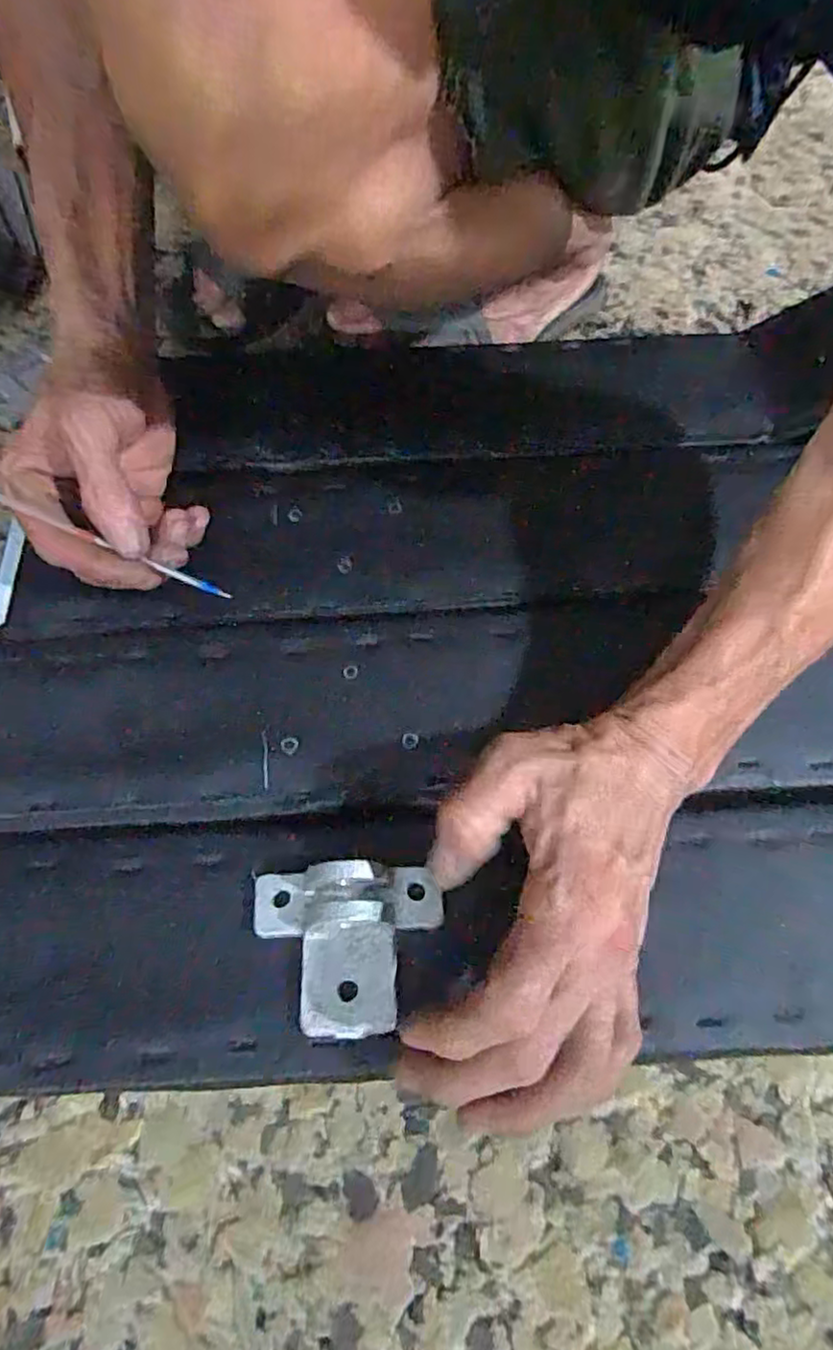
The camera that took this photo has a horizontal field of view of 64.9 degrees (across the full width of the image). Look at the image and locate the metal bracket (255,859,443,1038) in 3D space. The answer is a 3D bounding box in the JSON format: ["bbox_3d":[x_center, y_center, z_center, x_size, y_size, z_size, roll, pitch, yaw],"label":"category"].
[{"bbox_3d":[-0.030,0.109,0.268,0.077,0.018,0.066,0,62,-1],"label":"metal bracket"}]

